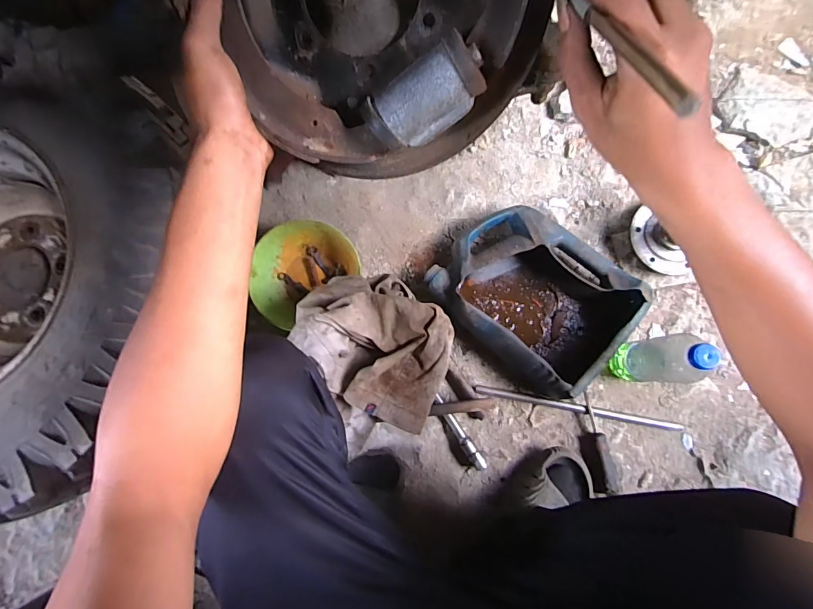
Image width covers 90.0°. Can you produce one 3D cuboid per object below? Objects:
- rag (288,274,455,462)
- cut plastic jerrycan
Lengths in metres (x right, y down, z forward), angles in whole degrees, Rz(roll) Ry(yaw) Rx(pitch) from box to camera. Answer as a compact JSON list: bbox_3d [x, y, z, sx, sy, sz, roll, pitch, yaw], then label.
[{"bbox_3d":[-0.027,0.072,0.569,0.201,0.149,0.217,-23,77,-1],"label":"rag"},{"bbox_3d":[0.217,-0.018,0.696,0.300,0.100,0.241,43,85,12],"label":"cut plastic jerrycan"}]

